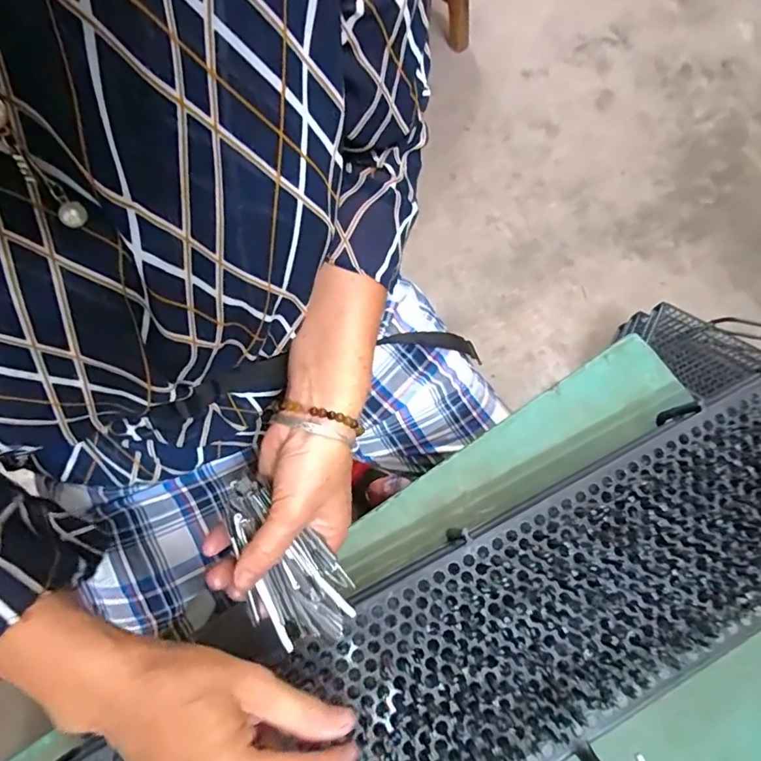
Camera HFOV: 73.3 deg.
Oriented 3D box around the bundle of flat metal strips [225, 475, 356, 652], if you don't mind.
[{"bbox_3d":[-0.065,0.116,0.328,0.059,0.021,0.115,-33,83,-8],"label":"bundle of flat metal strips"}]

